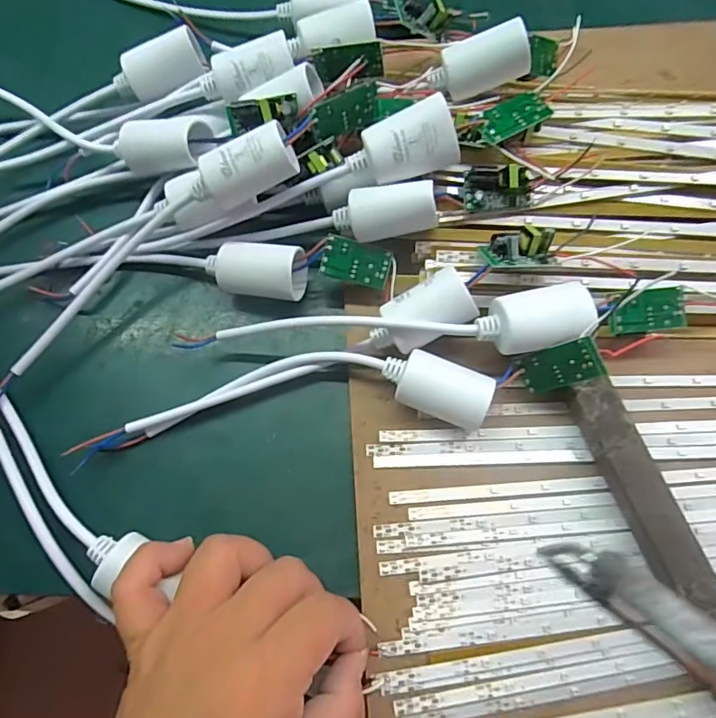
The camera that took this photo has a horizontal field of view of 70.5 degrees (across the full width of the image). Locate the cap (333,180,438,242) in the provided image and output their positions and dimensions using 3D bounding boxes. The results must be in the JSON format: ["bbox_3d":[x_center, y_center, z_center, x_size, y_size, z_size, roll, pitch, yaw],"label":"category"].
[{"bbox_3d":[0.014,-0.075,0.258,0.051,0.018,0.025,-8,111,9],"label":"cap"}]

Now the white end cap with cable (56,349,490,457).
[{"bbox_3d":[-0.033,0.018,0.256,0.193,0.027,0.044,-1,73,2],"label":"white end cap with cable"}]

